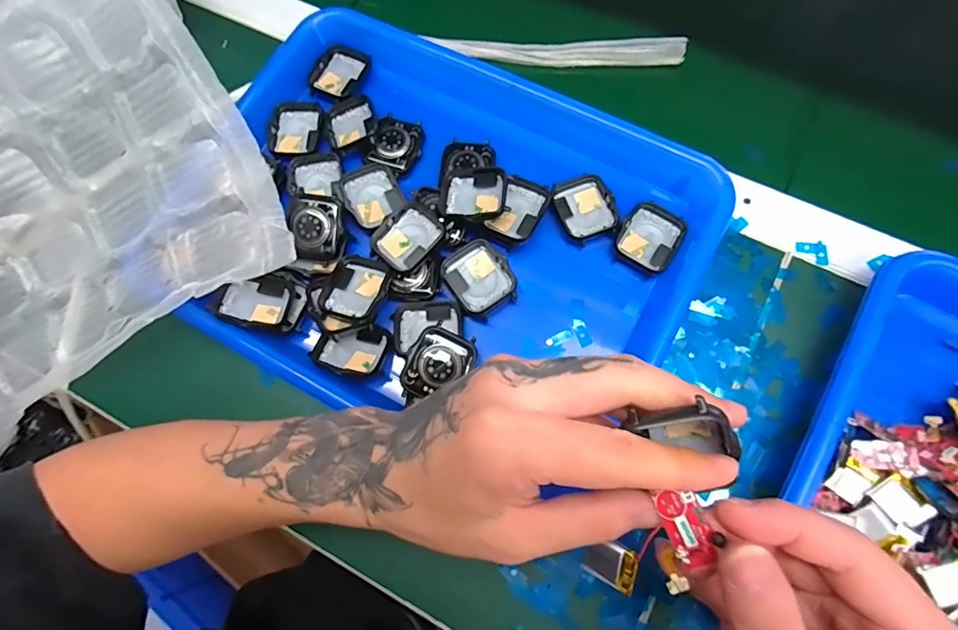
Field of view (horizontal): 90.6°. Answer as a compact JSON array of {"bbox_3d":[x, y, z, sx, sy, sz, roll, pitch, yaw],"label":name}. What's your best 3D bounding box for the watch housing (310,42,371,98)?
[{"bbox_3d":[-0.105,-0.187,0.364,0.035,0.010,0.041,24,77,10],"label":"watch housing"}]

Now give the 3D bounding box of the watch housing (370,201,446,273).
[{"bbox_3d":[-0.046,-0.050,0.310,0.037,0.014,0.043,39,80,13],"label":"watch housing"}]

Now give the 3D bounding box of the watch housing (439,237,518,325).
[{"bbox_3d":[0.001,-0.023,0.304,0.039,0.012,0.045,-33,74,-5],"label":"watch housing"}]

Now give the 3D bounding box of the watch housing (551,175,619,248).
[{"bbox_3d":[0.072,-0.072,0.317,0.036,0.007,0.043,-23,74,-2],"label":"watch housing"}]

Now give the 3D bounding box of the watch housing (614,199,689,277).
[{"bbox_3d":[0.112,-0.051,0.312,0.038,0.009,0.042,29,78,12],"label":"watch housing"}]

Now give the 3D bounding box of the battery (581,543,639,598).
[{"bbox_3d":[0.052,0.097,0.185,0.020,0.004,0.018,22,106,34],"label":"battery"}]

